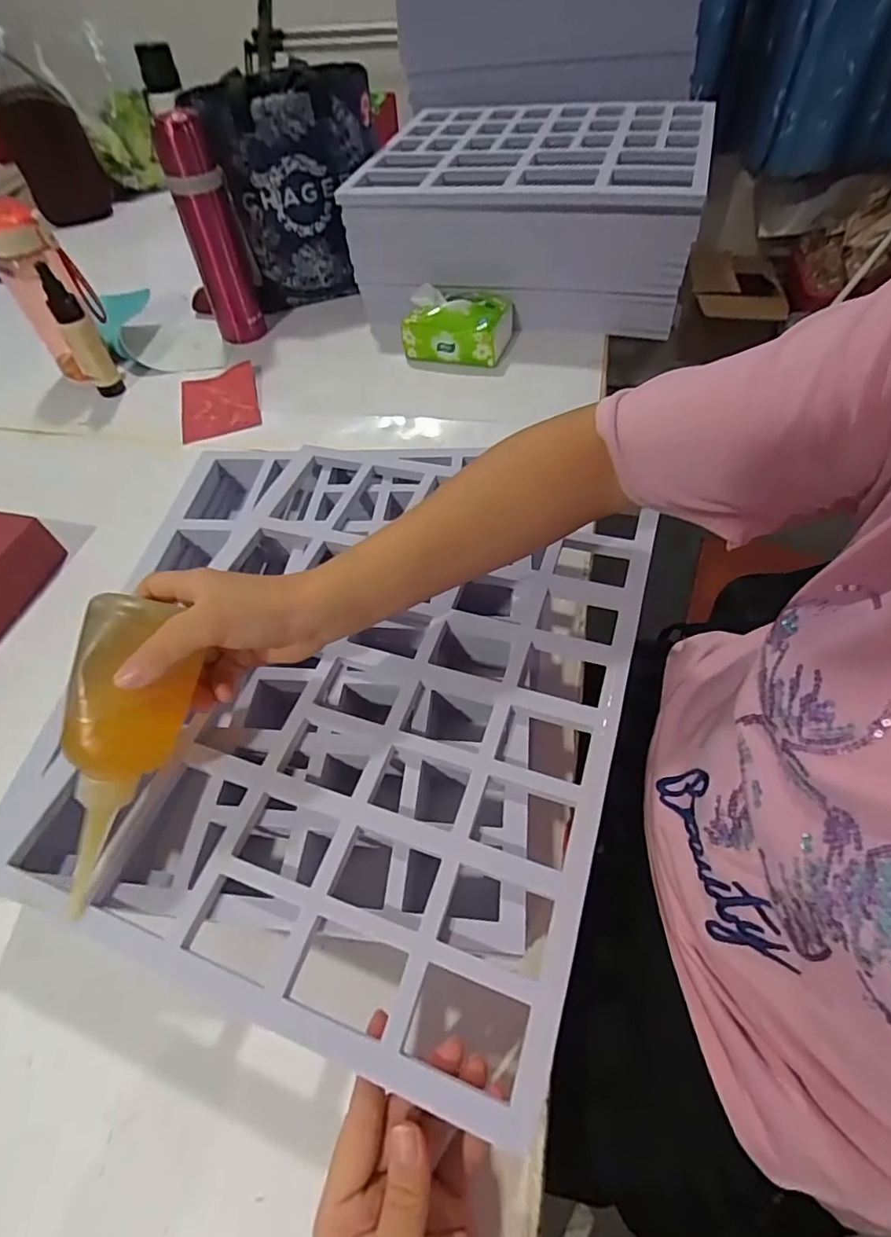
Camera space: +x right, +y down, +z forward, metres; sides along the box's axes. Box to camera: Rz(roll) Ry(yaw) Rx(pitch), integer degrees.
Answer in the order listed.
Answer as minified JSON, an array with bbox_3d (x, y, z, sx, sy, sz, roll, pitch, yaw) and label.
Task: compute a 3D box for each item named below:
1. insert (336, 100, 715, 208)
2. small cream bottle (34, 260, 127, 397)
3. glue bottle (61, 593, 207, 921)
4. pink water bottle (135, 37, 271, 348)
[{"bbox_3d":[0.113,-0.608,0.703,0.417,0.027,0.328,13,56,13],"label":"insert"},{"bbox_3d":[-0.452,-0.348,0.686,0.035,0.160,0.032,-31,58,-18],"label":"small cream bottle"},{"bbox_3d":[-0.185,0.076,0.311,0.049,0.041,0.174,14,97,14],"label":"glue bottle"},{"bbox_3d":[-0.304,-0.513,0.690,0.069,0.283,0.070,-18,55,-9],"label":"pink water bottle"}]

